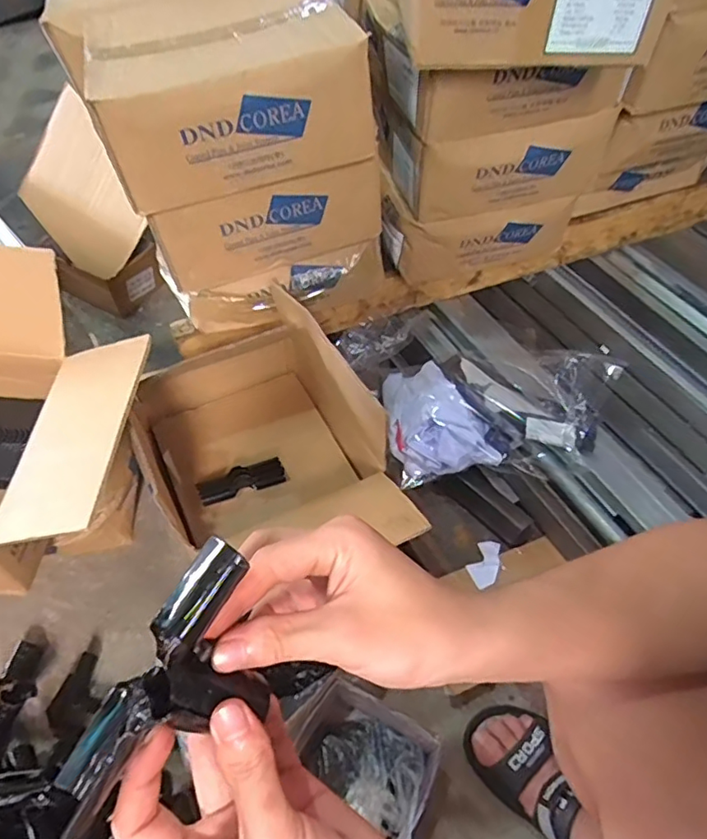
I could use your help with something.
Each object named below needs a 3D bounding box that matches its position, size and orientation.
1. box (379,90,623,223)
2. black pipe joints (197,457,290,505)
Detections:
[{"bbox_3d":[0.235,-0.426,0.896,0.353,0.127,0.177,-11,54,-10],"label":"box"},{"bbox_3d":[-0.171,0.093,0.877,0.131,0.027,0.038,-15,54,-13],"label":"black pipe joints"}]

